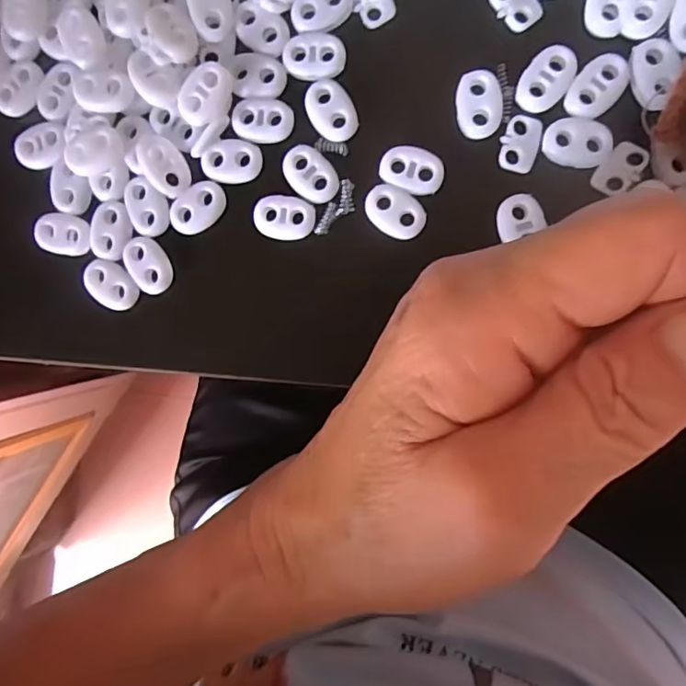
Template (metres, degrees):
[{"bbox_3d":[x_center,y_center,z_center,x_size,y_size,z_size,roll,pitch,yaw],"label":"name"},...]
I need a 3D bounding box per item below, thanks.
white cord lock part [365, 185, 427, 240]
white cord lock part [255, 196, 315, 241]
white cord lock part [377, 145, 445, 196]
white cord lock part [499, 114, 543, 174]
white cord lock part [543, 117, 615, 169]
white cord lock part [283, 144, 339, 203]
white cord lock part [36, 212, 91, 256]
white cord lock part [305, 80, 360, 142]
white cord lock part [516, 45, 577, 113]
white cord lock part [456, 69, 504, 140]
[{"bbox_3d":[0.019,-0.047,0.194,0.022,0.004,0.016,34,97,5],"label":"white cord lock part"},{"bbox_3d":[-0.022,-0.046,0.198,0.022,0.004,0.015,7,94,8],"label":"white cord lock part"},{"bbox_3d":[0.025,-0.062,0.194,0.022,0.004,0.016,19,96,6],"label":"white cord lock part"},{"bbox_3d":[0.062,-0.070,0.189,0.012,0.004,0.019,13,95,7],"label":"white cord lock part"},{"bbox_3d":[0.081,-0.069,0.185,0.022,0.004,0.016,12,95,7],"label":"white cord lock part"},{"bbox_3d":[-0.012,-0.062,0.197,0.015,0.004,0.023,-42,87,8],"label":"white cord lock part"},{"bbox_3d":[-0.108,-0.042,0.211,0.021,0.006,0.016,6,94,8],"label":"white cord lock part"},{"bbox_3d":[-0.004,-0.084,0.196,0.015,0.004,0.022,-32,89,9],"label":"white cord lock part"},{"bbox_3d":[0.070,-0.091,0.185,0.015,0.004,0.022,28,97,5],"label":"white cord lock part"},{"bbox_3d":[0.048,-0.083,0.189,0.016,0.004,0.022,-6,93,8],"label":"white cord lock part"}]

